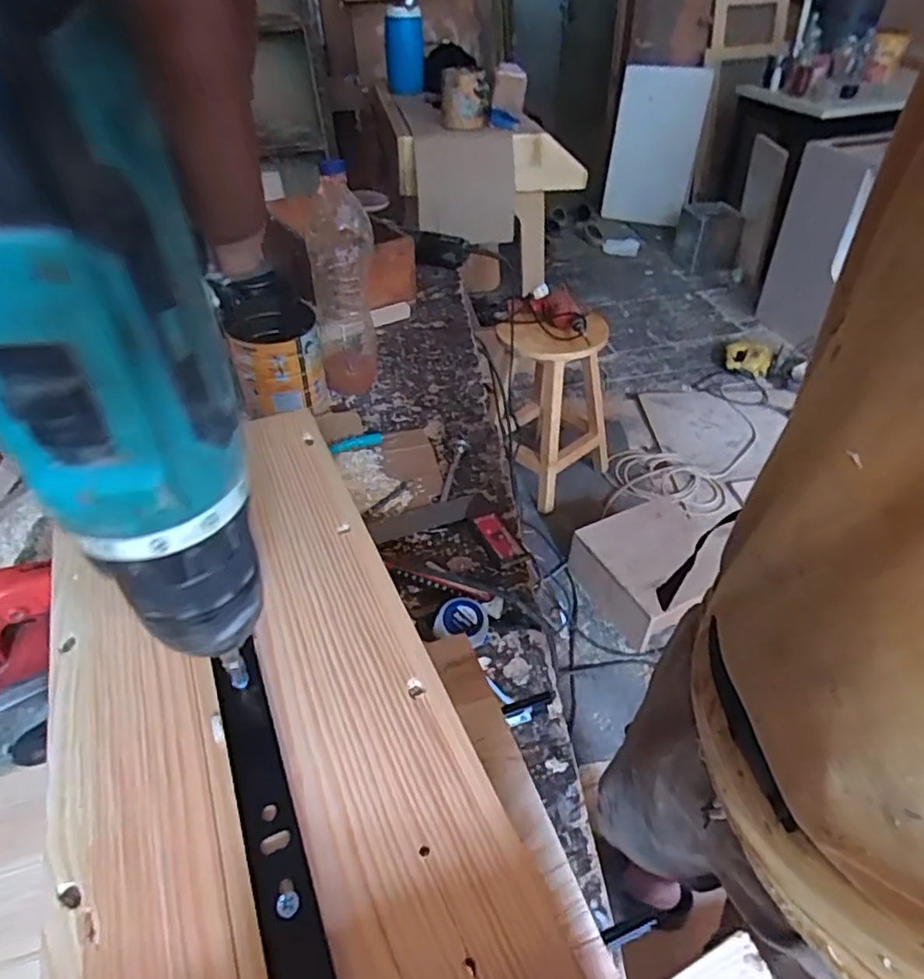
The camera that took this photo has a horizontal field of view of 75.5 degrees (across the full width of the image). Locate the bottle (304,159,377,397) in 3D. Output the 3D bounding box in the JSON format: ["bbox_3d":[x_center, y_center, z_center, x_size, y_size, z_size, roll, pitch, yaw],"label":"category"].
[{"bbox_3d":[-0.168,-0.284,0.848,0.089,0.314,0.083,-8,41,-7],"label":"bottle"}]

